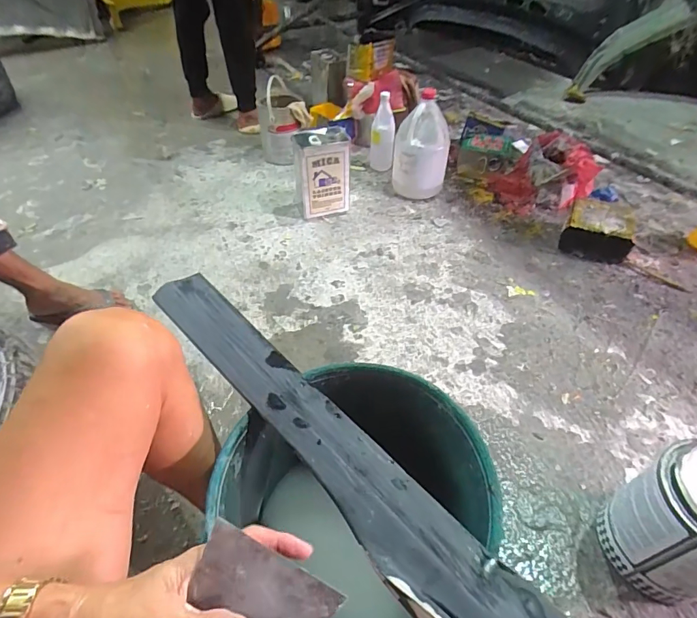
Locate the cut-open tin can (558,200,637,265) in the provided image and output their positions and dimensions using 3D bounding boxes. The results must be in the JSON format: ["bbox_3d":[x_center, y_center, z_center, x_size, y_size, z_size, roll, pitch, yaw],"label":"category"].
[{"bbox_3d":[0.715,-0.221,1.216,0.170,0.104,0.163,24,51,21],"label":"cut-open tin can"}]

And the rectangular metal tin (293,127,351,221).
[{"bbox_3d":[-0.079,-0.405,1.298,0.162,0.238,0.101,-8,47,-7],"label":"rectangular metal tin"}]

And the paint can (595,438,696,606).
[{"bbox_3d":[0.503,0.315,0.626,0.179,0.210,0.157,-15,48,-14],"label":"paint can"}]

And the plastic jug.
[{"bbox_3d":[0.236,-0.536,1.391,0.171,0.289,0.188,3,47,3],"label":"plastic jug"}]

